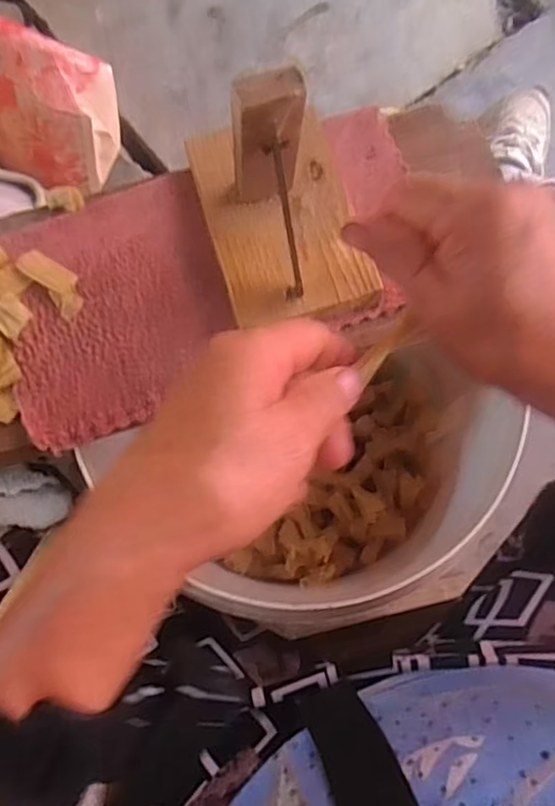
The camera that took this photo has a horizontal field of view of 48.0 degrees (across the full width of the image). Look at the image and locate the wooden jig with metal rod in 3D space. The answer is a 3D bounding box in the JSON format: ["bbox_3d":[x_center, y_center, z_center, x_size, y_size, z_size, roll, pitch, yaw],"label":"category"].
[{"bbox_3d":[0.001,-0.126,0.345,0.094,0.113,0.139,-10,77,-2],"label":"wooden jig with metal rod"}]

